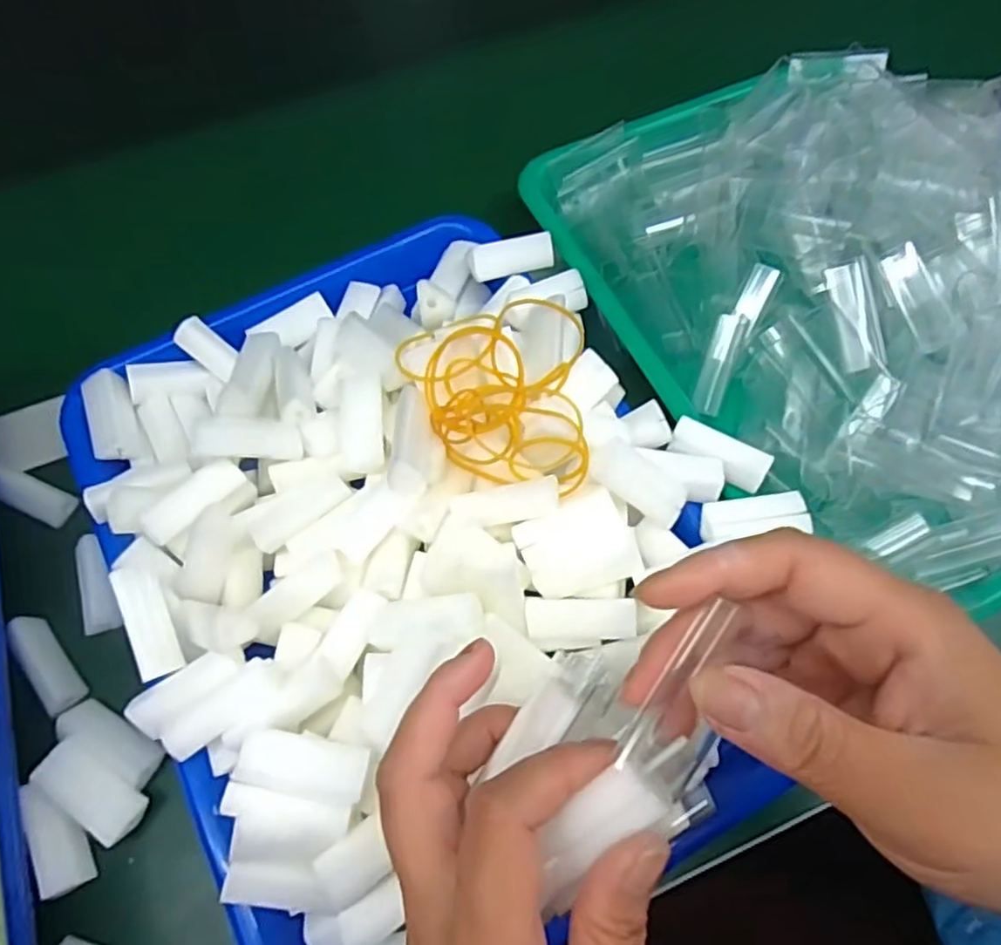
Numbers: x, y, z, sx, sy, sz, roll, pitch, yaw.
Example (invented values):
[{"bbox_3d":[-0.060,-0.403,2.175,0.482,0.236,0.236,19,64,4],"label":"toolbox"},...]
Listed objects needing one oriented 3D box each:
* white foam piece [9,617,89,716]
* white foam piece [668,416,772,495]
[{"bbox_3d":[-0.207,0.088,0.312,0.012,0.018,0.048,-47,74,25],"label":"white foam piece"},{"bbox_3d":[0.101,-0.008,0.318,0.044,0.014,0.015,25,68,12],"label":"white foam piece"}]

